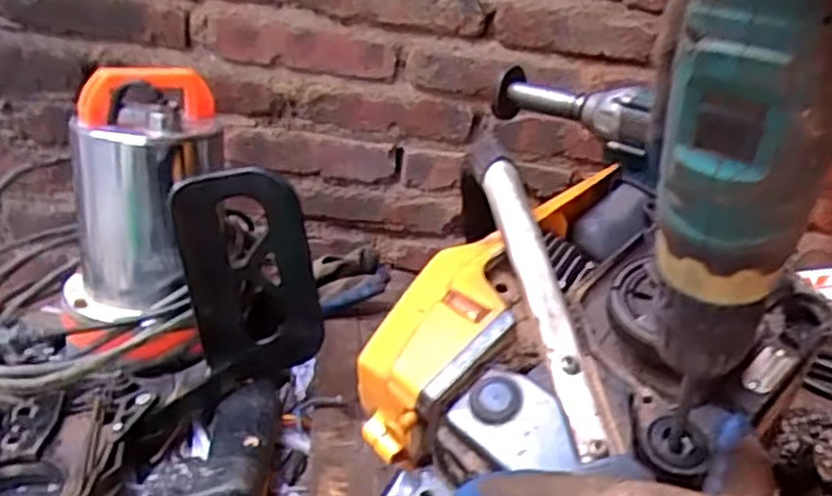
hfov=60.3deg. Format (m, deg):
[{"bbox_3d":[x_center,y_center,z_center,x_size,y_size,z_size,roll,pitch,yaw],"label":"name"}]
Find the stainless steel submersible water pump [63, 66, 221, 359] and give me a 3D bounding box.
[{"bbox_3d":[-0.209,-0.032,0.540,0.117,0.197,0.098,1,18,-14],"label":"stainless steel submersible water pump"}]

